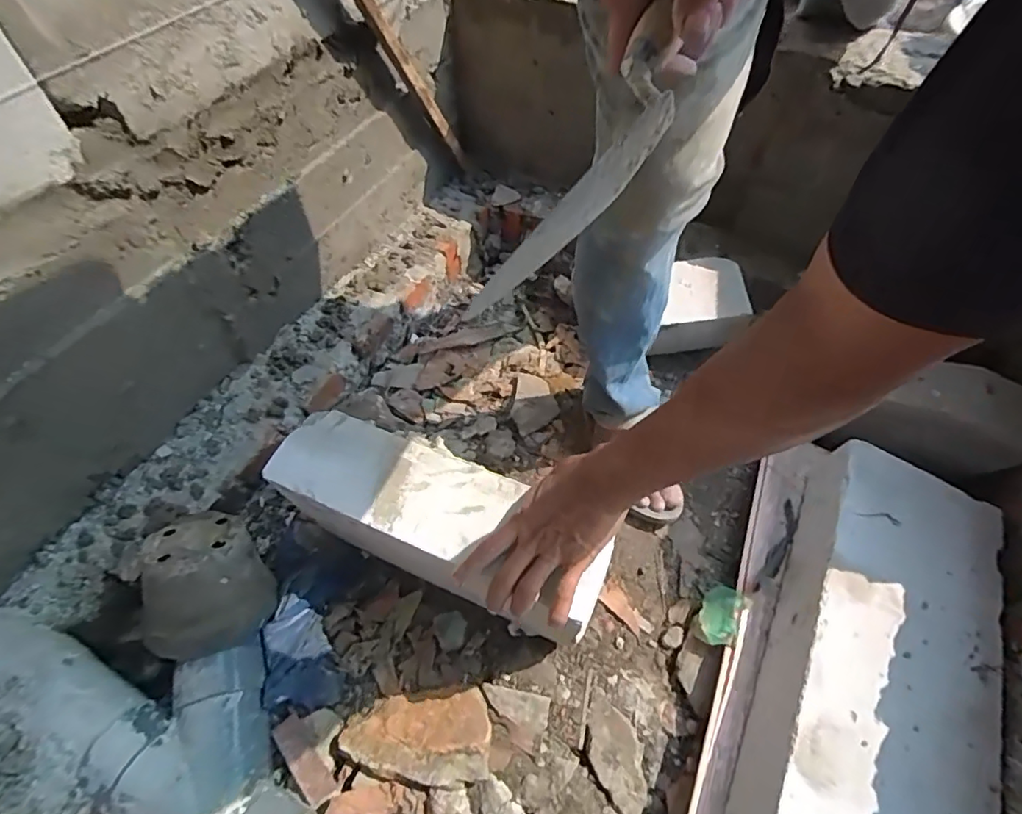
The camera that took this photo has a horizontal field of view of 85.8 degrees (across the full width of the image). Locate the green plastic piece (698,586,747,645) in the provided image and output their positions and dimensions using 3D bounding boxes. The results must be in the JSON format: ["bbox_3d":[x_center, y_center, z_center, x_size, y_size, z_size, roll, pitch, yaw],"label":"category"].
[{"bbox_3d":[0.260,0.258,0.686,0.044,0.031,0.078,27,60,16],"label":"green plastic piece"}]

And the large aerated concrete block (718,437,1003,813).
[{"bbox_3d":[0.391,0.318,0.590,0.211,0.100,0.584,24,59,15],"label":"large aerated concrete block"}]

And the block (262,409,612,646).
[{"bbox_3d":[-0.077,0.129,0.598,0.355,0.124,0.112,24,59,15],"label":"block"}]

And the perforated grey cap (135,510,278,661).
[{"bbox_3d":[-0.346,0.186,0.599,0.129,0.090,0.152,-21,59,-14],"label":"perforated grey cap"}]

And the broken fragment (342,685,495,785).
[{"bbox_3d":[-0.105,0.365,0.607,0.156,0.027,0.084,-4,56,-3],"label":"broken fragment"}]

